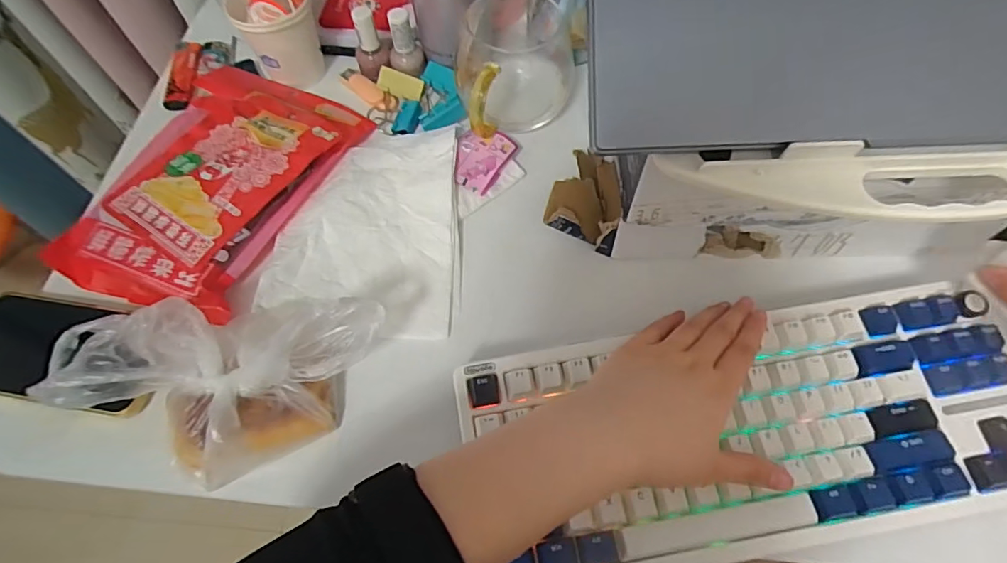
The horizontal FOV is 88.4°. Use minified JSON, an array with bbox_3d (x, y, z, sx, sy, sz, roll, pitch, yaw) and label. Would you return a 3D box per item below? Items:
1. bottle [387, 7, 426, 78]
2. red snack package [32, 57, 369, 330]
[{"bbox_3d":[-0.091,-0.217,0.467,0.030,0.056,0.026,2,63,2],"label":"bottle"},{"bbox_3d":[-0.236,-0.090,0.426,0.165,0.033,0.231,18,64,10],"label":"red snack package"}]

